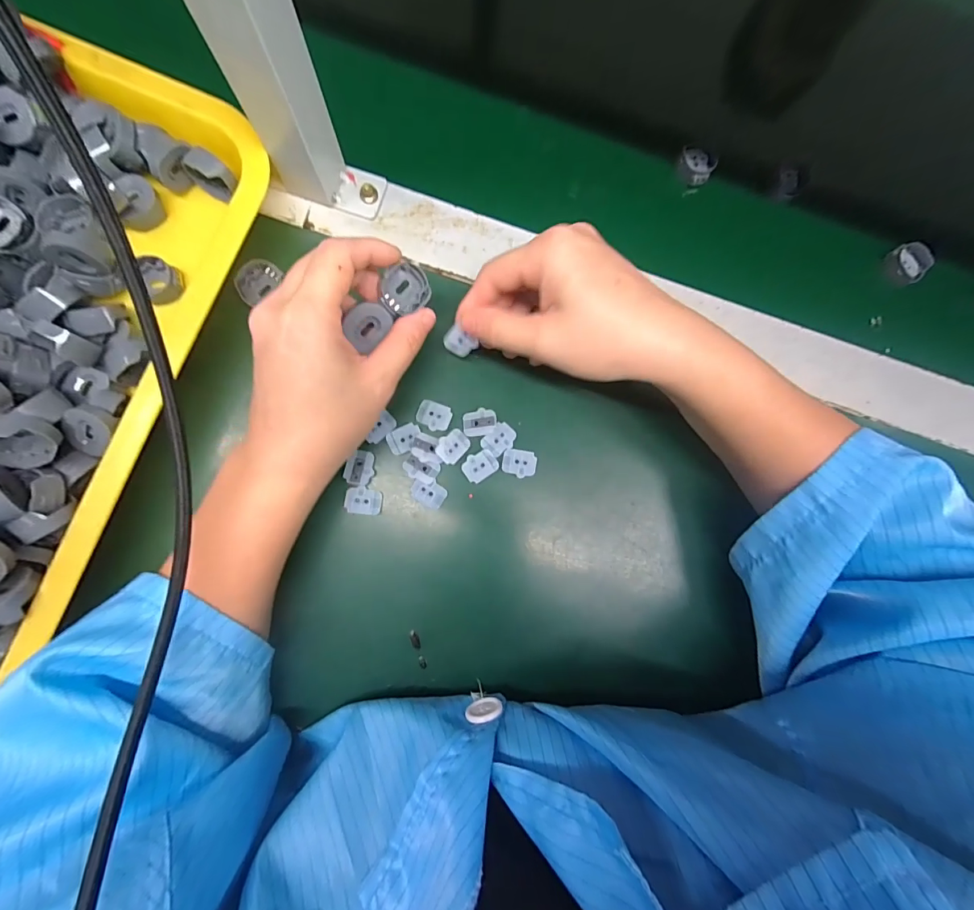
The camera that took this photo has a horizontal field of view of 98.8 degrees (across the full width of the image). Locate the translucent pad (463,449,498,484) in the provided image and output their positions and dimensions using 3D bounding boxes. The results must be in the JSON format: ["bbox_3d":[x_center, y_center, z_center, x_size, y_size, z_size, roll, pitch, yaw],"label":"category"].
[{"bbox_3d":[-0.004,0.006,0.264,0.022,0.004,0.016,-34,88,-6],"label":"translucent pad"}]

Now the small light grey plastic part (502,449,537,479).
[{"bbox_3d":[0.021,0.005,0.268,0.021,0.004,0.017,7,84,-3],"label":"small light grey plastic part"}]

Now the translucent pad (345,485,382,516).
[{"bbox_3d":[-0.076,0.028,0.258,0.021,0.006,0.016,7,84,-3],"label":"translucent pad"}]

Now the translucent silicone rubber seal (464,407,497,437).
[{"bbox_3d":[-0.005,-0.021,0.266,0.021,0.004,0.017,-6,85,-5],"label":"translucent silicone rubber seal"}]

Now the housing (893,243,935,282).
[{"bbox_3d":[0.318,-0.144,0.312,0.019,0.013,0.029,-27,87,-6],"label":"housing"}]

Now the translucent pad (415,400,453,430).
[{"bbox_3d":[-0.034,-0.025,0.266,0.021,0.004,0.017,20,84,-2],"label":"translucent pad"}]

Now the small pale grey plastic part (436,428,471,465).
[{"bbox_3d":[-0.022,-0.006,0.264,0.016,0.005,0.021,42,83,0],"label":"small pale grey plastic part"}]

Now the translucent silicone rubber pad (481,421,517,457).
[{"bbox_3d":[0.008,-0.010,0.269,0.021,0.005,0.017,-45,89,-7],"label":"translucent silicone rubber pad"}]

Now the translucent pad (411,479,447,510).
[{"bbox_3d":[-0.036,0.024,0.261,0.021,0.004,0.015,33,83,-1],"label":"translucent pad"}]

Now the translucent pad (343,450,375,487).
[{"bbox_3d":[-0.079,0.008,0.260,0.016,0.005,0.021,15,84,-3],"label":"translucent pad"}]

